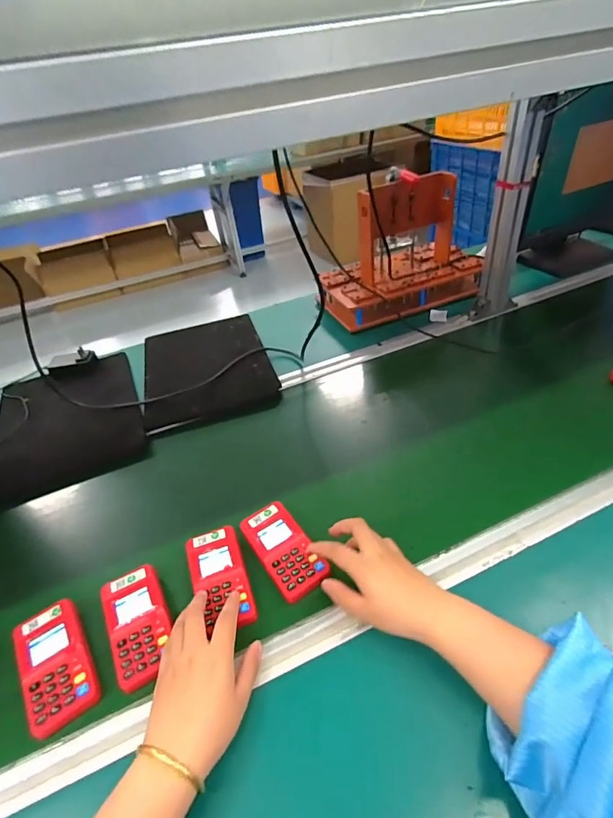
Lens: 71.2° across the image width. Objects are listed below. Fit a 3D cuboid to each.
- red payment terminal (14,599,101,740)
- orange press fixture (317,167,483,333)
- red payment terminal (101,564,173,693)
[{"bbox_3d":[-0.264,0.269,0.449,0.062,0.028,0.122,-25,42,-26],"label":"red payment terminal"},{"bbox_3d":[0.206,-0.359,0.941,0.331,0.264,0.178,-16,39,-16],"label":"orange press fixture"},{"bbox_3d":[-0.185,0.238,0.476,0.062,0.030,0.122,-19,40,-19],"label":"red payment terminal"}]

